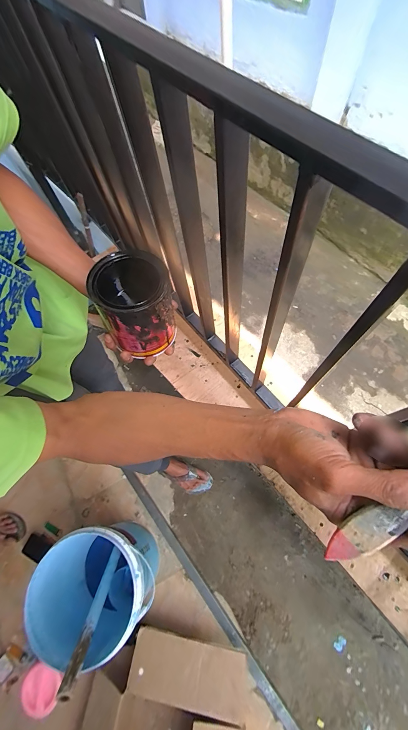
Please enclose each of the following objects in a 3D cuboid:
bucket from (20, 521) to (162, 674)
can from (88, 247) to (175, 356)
[{"bbox_3d":[-0.315,0.693,0.901,0.312,0.361,0.293,-2,70,5],"label":"bucket"},{"bbox_3d":[-0.094,-0.086,0.400,0.096,0.128,0.092,-1,64,3],"label":"can"}]

